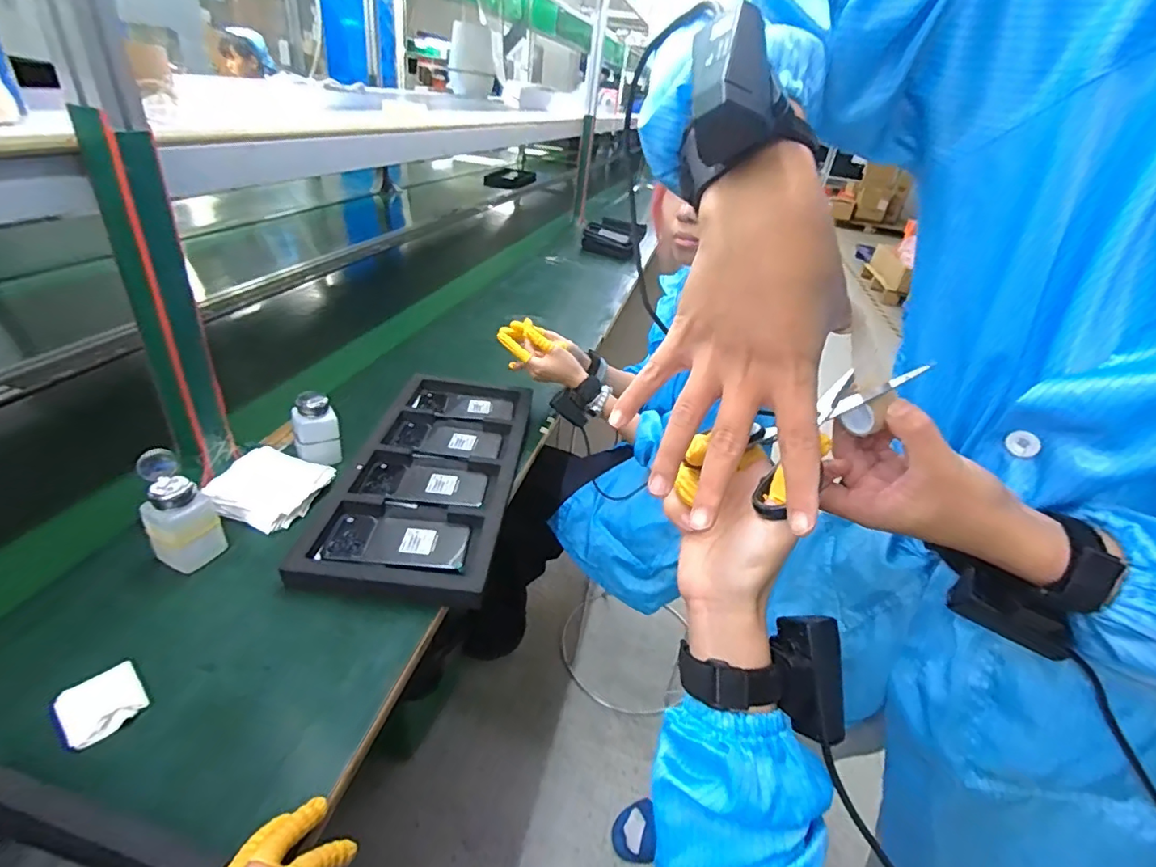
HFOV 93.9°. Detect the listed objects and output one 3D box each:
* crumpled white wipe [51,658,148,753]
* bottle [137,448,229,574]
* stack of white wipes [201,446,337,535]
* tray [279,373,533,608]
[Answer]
[{"bbox_3d":[-0.420,0.238,0.476,0.062,0.012,0.056,31,39,32],"label":"crumpled white wipe"},{"bbox_3d":[-0.437,0.090,0.592,0.053,0.133,0.064,31,39,31],"label":"bottle"},{"bbox_3d":[-0.407,0.070,0.718,0.117,0.035,0.123,13,33,8],"label":"stack of white wipes"},{"bbox_3d":[-0.204,0.047,0.803,0.226,0.043,0.516,7,33,0],"label":"tray"}]

